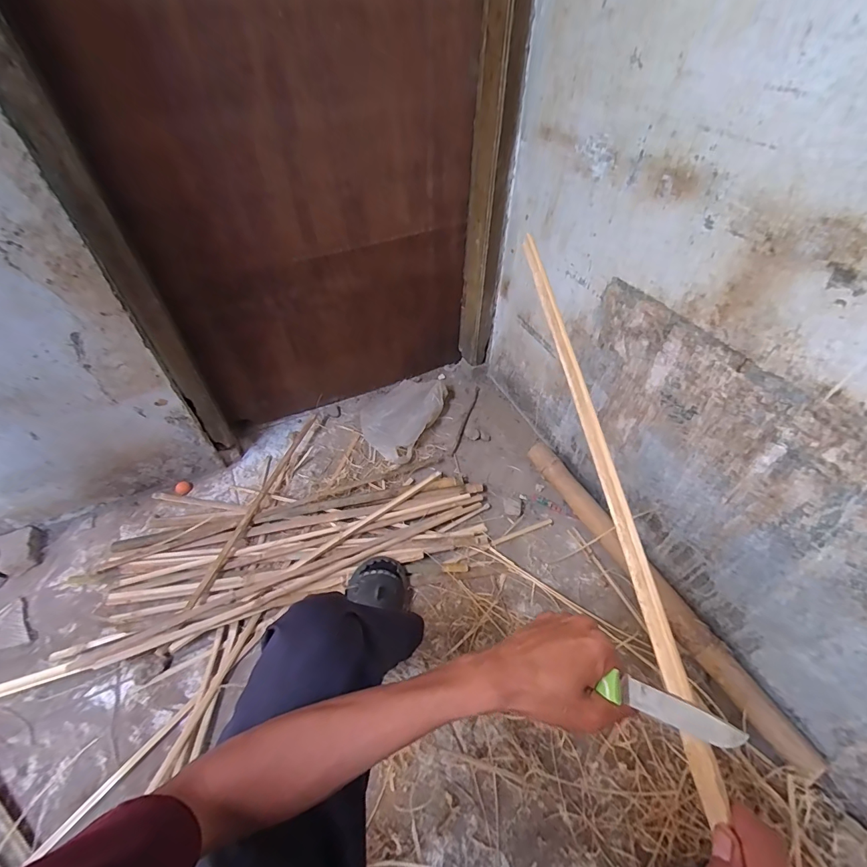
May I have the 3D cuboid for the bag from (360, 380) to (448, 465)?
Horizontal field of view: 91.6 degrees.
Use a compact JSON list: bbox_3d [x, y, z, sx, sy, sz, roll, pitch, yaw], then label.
[{"bbox_3d":[-0.115,-0.064,1.346,0.237,0.072,0.321,24,53,19],"label":"bag"}]

